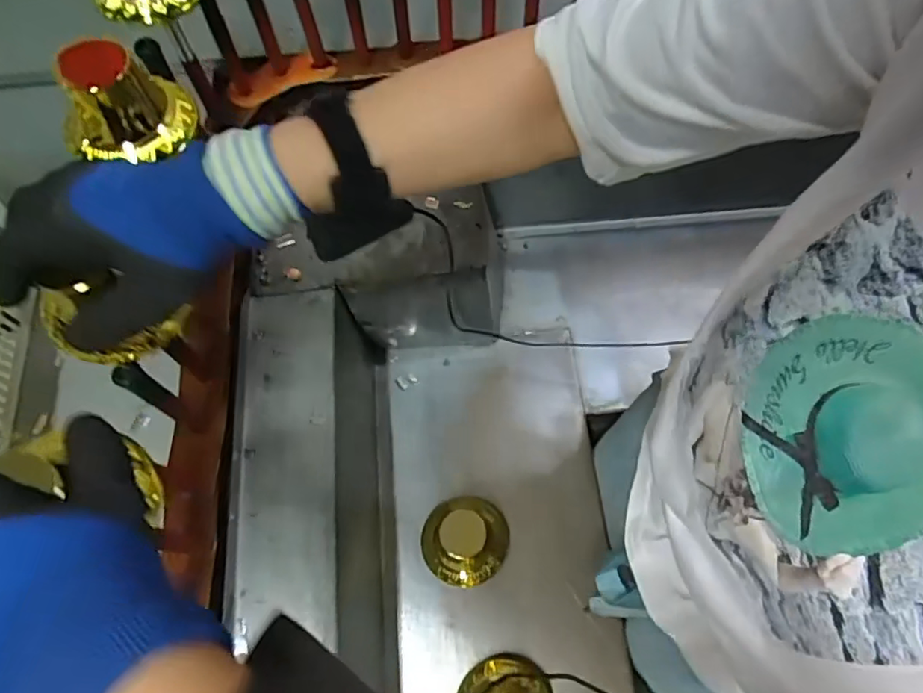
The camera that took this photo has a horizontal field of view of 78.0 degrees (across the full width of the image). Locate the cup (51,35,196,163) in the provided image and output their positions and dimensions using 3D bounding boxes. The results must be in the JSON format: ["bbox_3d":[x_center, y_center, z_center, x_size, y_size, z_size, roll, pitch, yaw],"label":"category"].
[{"bbox_3d":[-0.247,-0.181,0.419,0.073,0.080,0.071,-1,69,0],"label":"cup"}]

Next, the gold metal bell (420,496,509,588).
[{"bbox_3d":[0.004,0.221,0.652,0.092,0.098,0.099,0,69,1],"label":"gold metal bell"}]

